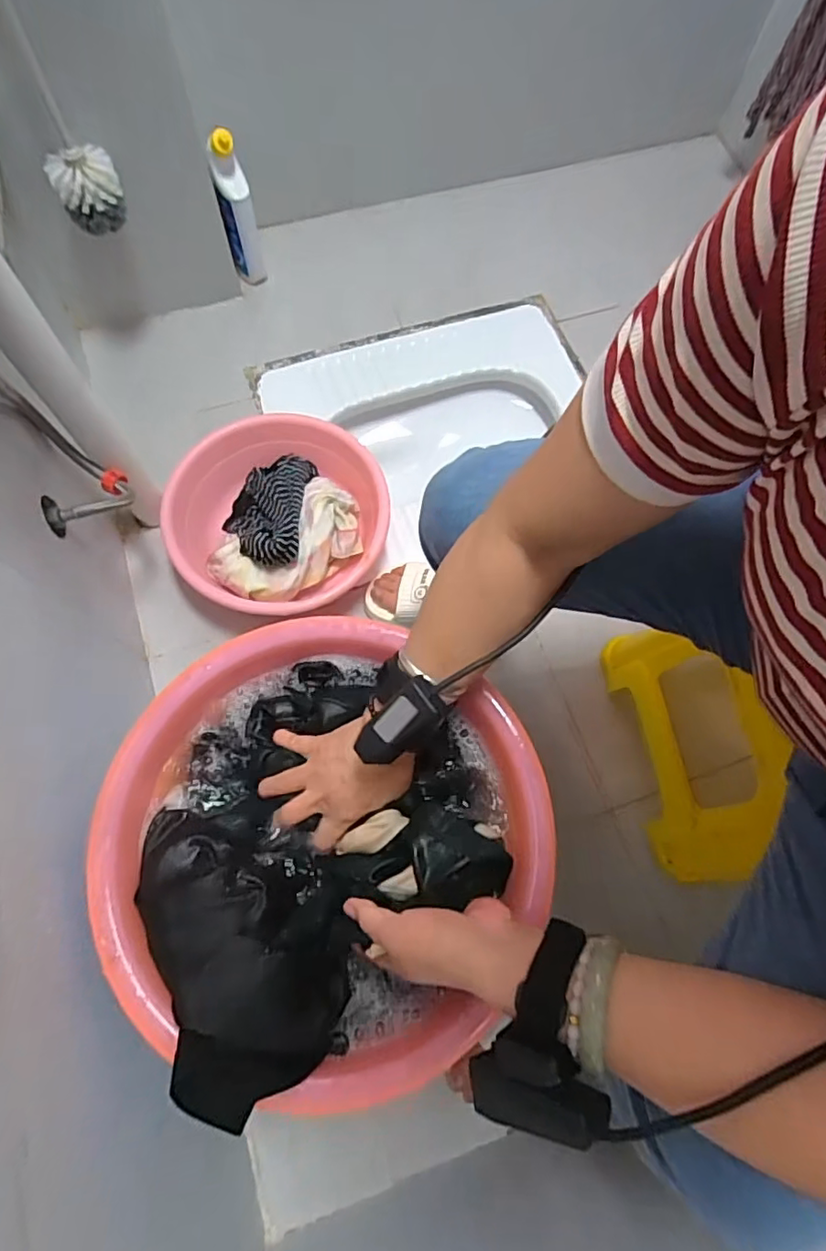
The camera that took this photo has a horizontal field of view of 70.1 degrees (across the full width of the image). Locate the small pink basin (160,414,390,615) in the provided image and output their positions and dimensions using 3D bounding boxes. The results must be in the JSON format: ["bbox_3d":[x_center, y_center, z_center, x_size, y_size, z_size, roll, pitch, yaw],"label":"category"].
[{"bbox_3d":[-0.188,-0.150,0.845,0.293,0.113,0.295,1,70,-2],"label":"small pink basin"}]

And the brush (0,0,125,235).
[{"bbox_3d":[-0.435,-0.656,0.624,0.079,0.448,0.069,-21,72,-10],"label":"brush"}]

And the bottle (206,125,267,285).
[{"bbox_3d":[-0.290,-0.677,0.973,0.057,0.234,0.051,-12,71,-7],"label":"bottle"}]

